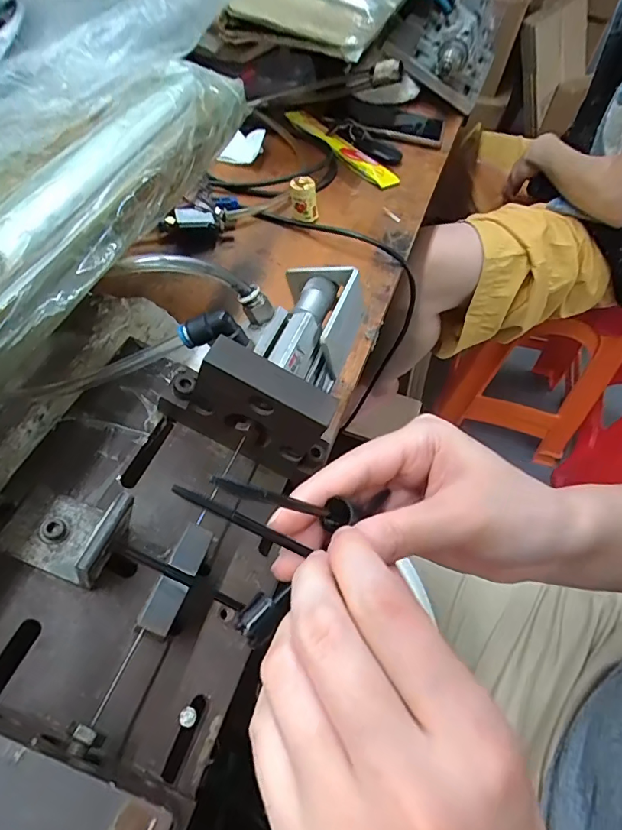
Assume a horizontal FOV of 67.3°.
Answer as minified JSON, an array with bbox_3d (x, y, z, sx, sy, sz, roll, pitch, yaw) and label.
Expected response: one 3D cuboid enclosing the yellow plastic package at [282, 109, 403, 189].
[{"bbox_3d":[0.034,-0.348,0.606,0.037,0.012,0.204,-37,65,-16],"label":"yellow plastic package"}]

